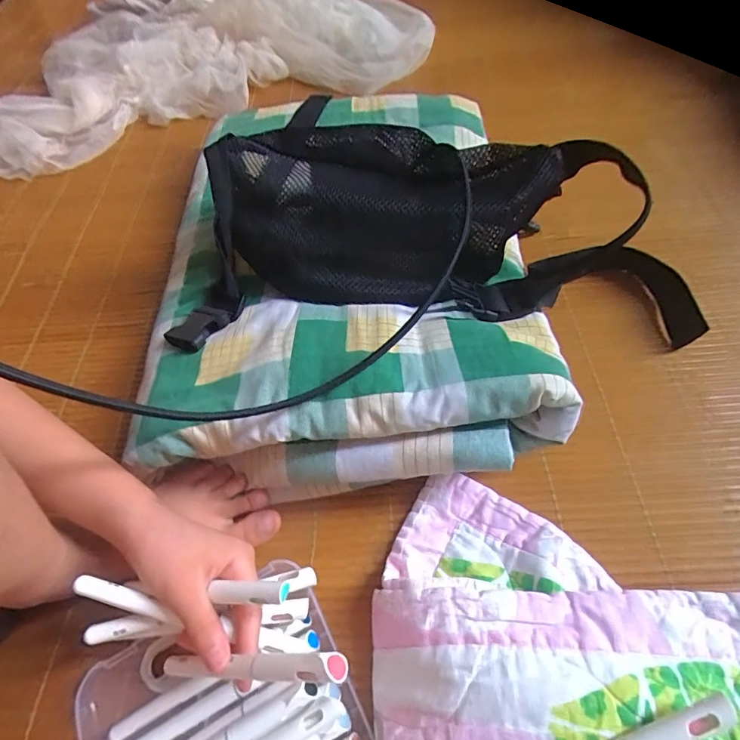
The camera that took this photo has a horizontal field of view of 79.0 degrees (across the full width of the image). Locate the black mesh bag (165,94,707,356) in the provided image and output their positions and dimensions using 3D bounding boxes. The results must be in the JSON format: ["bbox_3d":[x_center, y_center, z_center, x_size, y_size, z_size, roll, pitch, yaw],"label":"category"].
[{"bbox_3d":[0.031,-0.136,0.375,0.374,0.096,0.233,-1,58,6],"label":"black mesh bag"}]

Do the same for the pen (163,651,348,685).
[{"bbox_3d":[-0.066,0.157,0.238,0.130,0.011,0.012,-22,47,30],"label":"pen"}]

